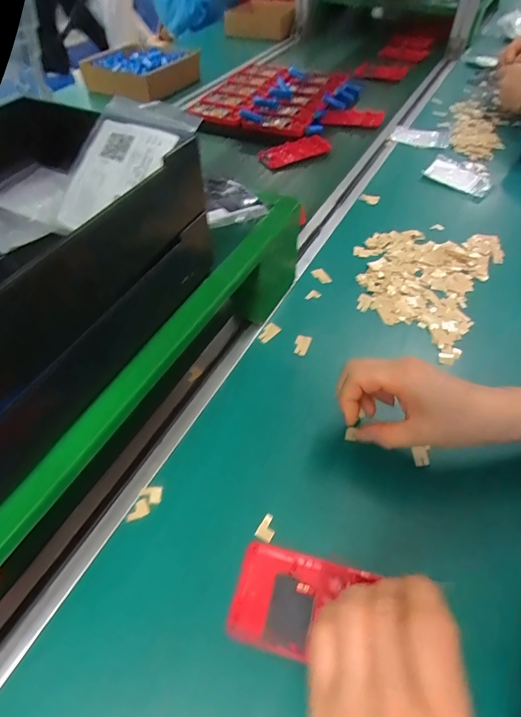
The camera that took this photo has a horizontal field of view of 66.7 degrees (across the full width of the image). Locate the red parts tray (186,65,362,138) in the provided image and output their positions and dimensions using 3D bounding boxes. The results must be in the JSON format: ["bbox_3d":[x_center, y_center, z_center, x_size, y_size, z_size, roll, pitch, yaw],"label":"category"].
[{"bbox_3d":[0.040,-0.587,0.884,0.288,0.027,0.388,21,54,14],"label":"red parts tray"}]

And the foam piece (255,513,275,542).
[{"bbox_3d":[0.006,0.134,0.313,0.014,0.005,0.019,29,56,20],"label":"foam piece"}]

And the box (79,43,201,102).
[{"bbox_3d":[-0.280,-0.697,0.955,0.220,0.074,0.197,24,55,16],"label":"box"}]

